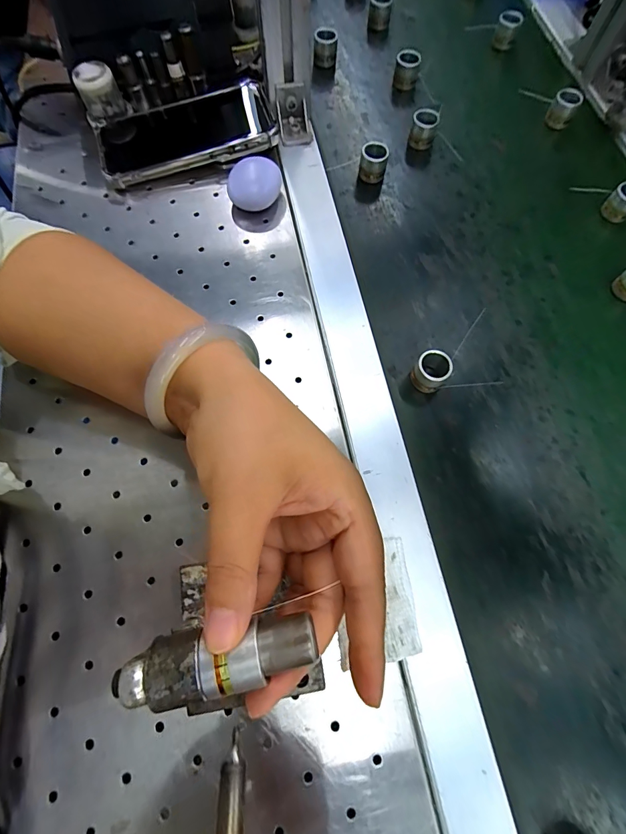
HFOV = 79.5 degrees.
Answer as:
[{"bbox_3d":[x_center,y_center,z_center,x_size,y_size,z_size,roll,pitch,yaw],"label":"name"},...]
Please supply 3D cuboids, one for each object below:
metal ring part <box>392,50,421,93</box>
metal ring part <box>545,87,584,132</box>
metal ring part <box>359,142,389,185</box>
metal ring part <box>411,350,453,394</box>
[{"bbox_3d":[0.096,-0.356,0.387,0.024,0.027,0.022,14,71,5],"label":"metal ring part"},{"bbox_3d":[0.246,-0.303,0.372,0.023,0.026,0.021,29,73,9],"label":"metal ring part"},{"bbox_3d":[0.057,-0.237,0.350,0.024,0.024,0.021,10,71,3],"label":"metal ring part"},{"bbox_3d":[0.089,-0.034,0.283,0.024,0.026,0.024,0,71,0],"label":"metal ring part"}]

